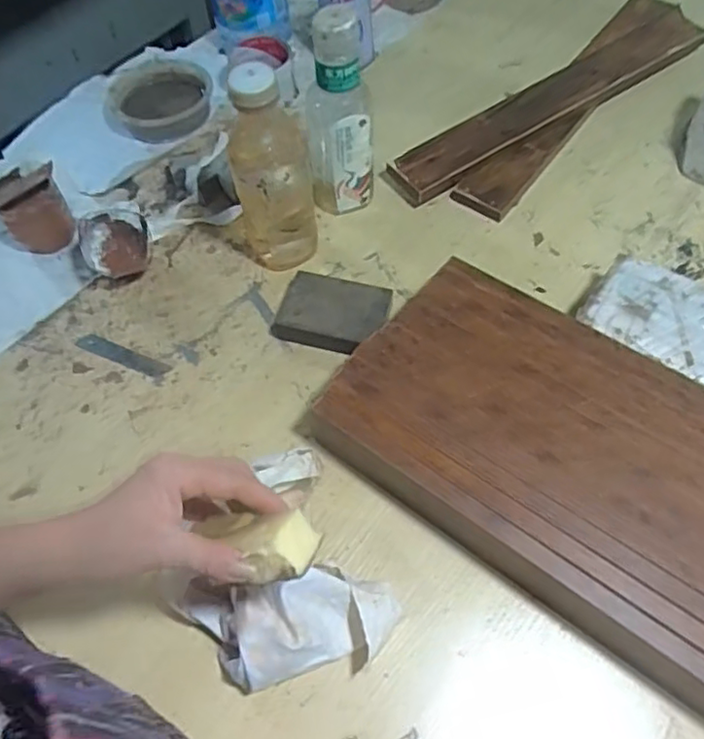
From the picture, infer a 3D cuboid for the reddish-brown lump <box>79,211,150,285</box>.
[{"bbox_3d":[-0.243,-0.131,0.670,0.071,0.047,0.078,-21,63,-11],"label":"reddish-brown lump"}]

